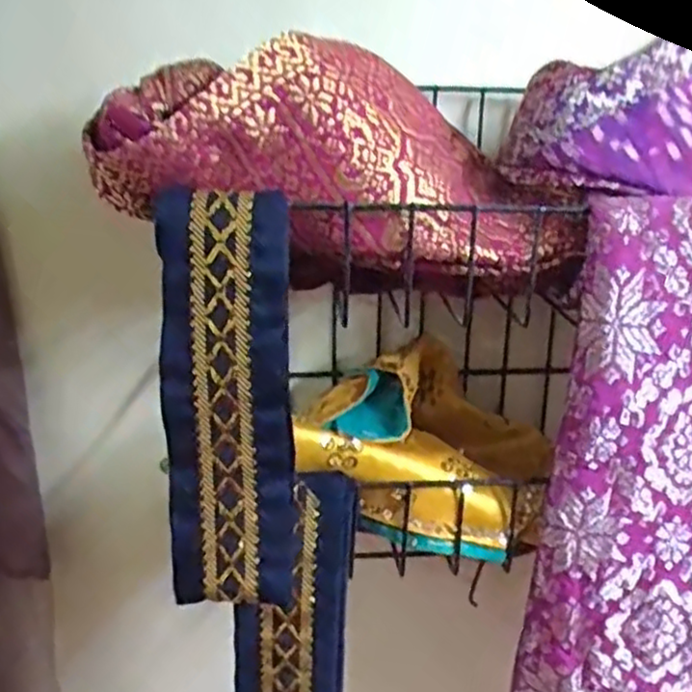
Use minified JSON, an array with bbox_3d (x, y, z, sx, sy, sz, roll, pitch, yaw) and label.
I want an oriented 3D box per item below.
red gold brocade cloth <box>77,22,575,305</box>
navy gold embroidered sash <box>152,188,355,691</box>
[{"bbox_3d":[0.003,-0.079,0.316,0.207,0.100,0.058,14,11,-16],"label":"red gold brocade cloth"},{"bbox_3d":[-0.039,0.084,0.315,0.084,0.286,0.031,2,15,-7],"label":"navy gold embroidered sash"}]

